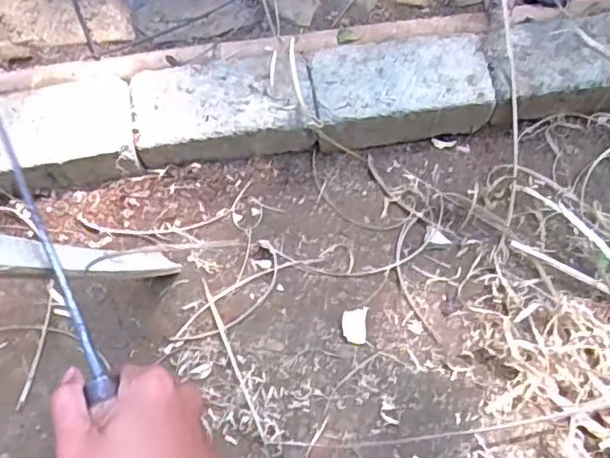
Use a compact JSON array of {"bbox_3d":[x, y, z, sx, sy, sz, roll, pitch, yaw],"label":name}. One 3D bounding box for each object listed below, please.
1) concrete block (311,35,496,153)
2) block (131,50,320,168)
[{"bbox_3d":[0.115,-0.167,0.756,0.207,0.074,0.113,-8,67,-2],"label":"concrete block"},{"bbox_3d":[-0.094,-0.138,0.743,0.208,0.076,0.117,-8,67,-2],"label":"block"}]

